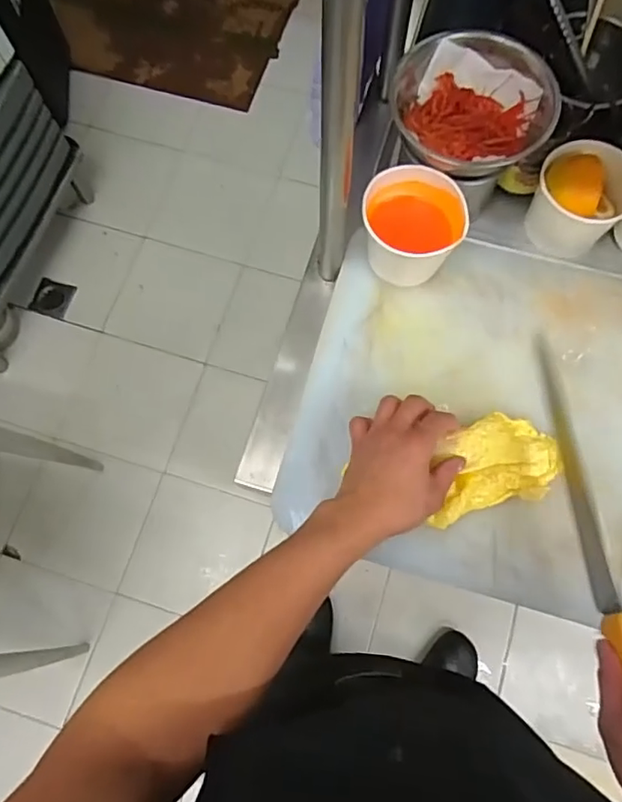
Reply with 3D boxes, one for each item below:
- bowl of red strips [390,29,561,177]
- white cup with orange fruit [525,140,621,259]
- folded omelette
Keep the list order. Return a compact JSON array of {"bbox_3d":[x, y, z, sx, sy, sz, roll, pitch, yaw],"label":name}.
[{"bbox_3d":[0.150,-0.277,0.532,0.146,0.055,0.138,0,73,1],"label":"bowl of red strips"},{"bbox_3d":[0.274,-0.207,0.586,0.092,0.078,0.082,33,76,10],"label":"white cup with orange fruit"},{"bbox_3d":[0.167,0.057,0.519,0.125,0.019,0.081,-14,74,-4],"label":"folded omelette"}]

